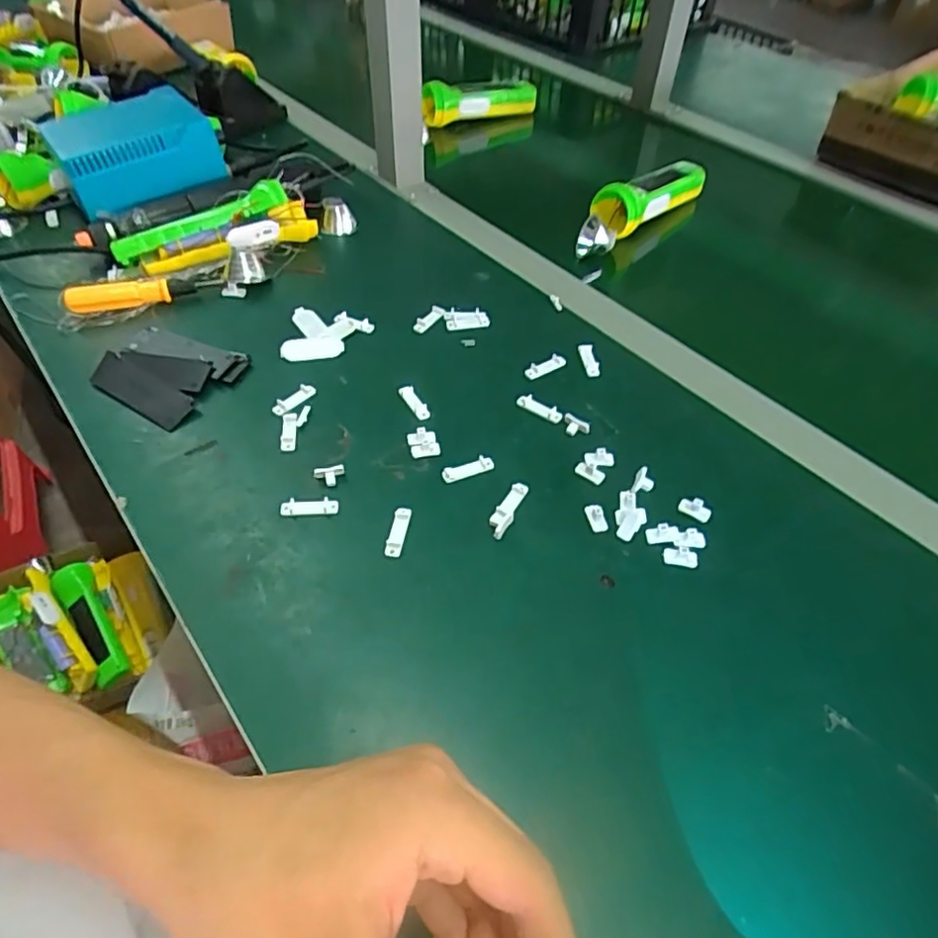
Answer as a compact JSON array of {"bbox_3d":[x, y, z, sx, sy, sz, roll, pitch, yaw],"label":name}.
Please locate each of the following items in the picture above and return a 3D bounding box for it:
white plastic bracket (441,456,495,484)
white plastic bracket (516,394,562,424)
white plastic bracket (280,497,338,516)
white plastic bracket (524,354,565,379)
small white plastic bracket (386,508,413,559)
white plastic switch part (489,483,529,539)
[{"bbox_3d":[-0.001,0.000,0.435,0.038,0.004,0.011,-18,52,-17],"label":"white plastic bracket"},{"bbox_3d":[0.054,-0.047,0.474,0.039,0.005,0.013,33,54,25],"label":"white plastic bracket"},{"bbox_3d":[-0.104,0.024,0.404,0.037,0.004,0.012,-6,49,-8],"label":"white plastic bracket"},{"bbox_3d":[0.062,-0.083,0.506,0.038,0.008,0.010,-23,53,-22],"label":"white plastic bracket"},{"bbox_3d":[-0.045,0.039,0.396,0.010,0.005,0.036,8,49,5],"label":"small white plastic bracket"},{"bbox_3d":[0.025,0.026,0.410,0.012,0.006,0.047,20,51,15],"label":"white plastic switch part"}]

